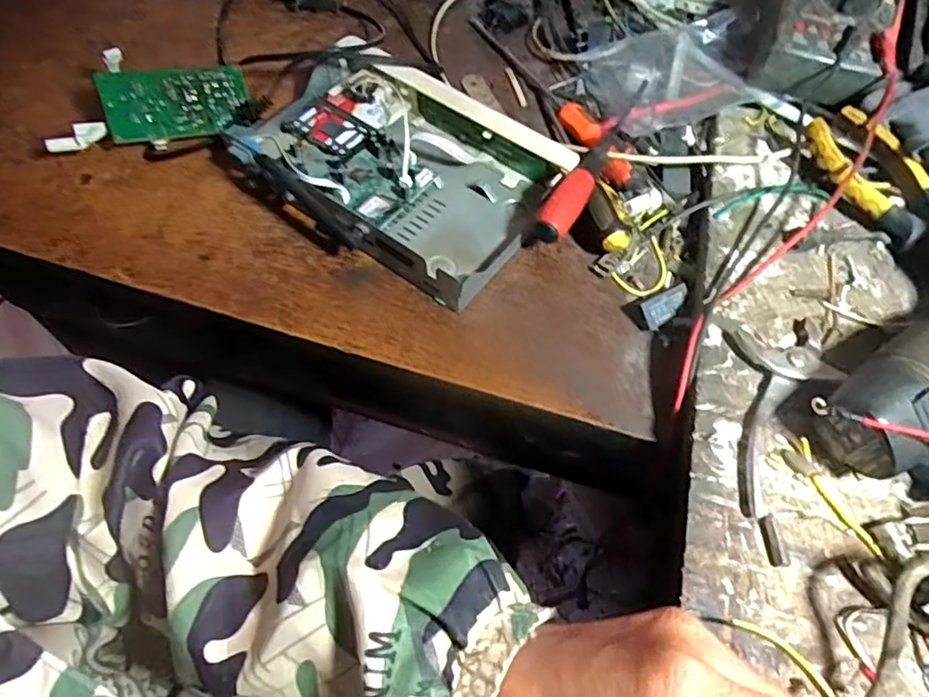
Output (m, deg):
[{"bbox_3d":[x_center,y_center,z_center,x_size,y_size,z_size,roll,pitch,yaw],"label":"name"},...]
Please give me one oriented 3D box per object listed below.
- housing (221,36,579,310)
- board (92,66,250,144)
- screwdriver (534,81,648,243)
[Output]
[{"bbox_3d":[-0.049,-0.137,0.451,0.213,0.041,0.157,32,64,19],"label":"housing"},{"bbox_3d":[-0.213,-0.181,0.459,0.098,0.048,0.009,-14,15,-20],"label":"board"},{"bbox_3d":[0.095,-0.137,0.448,0.021,0.022,0.161,25,62,15],"label":"screwdriver"}]

